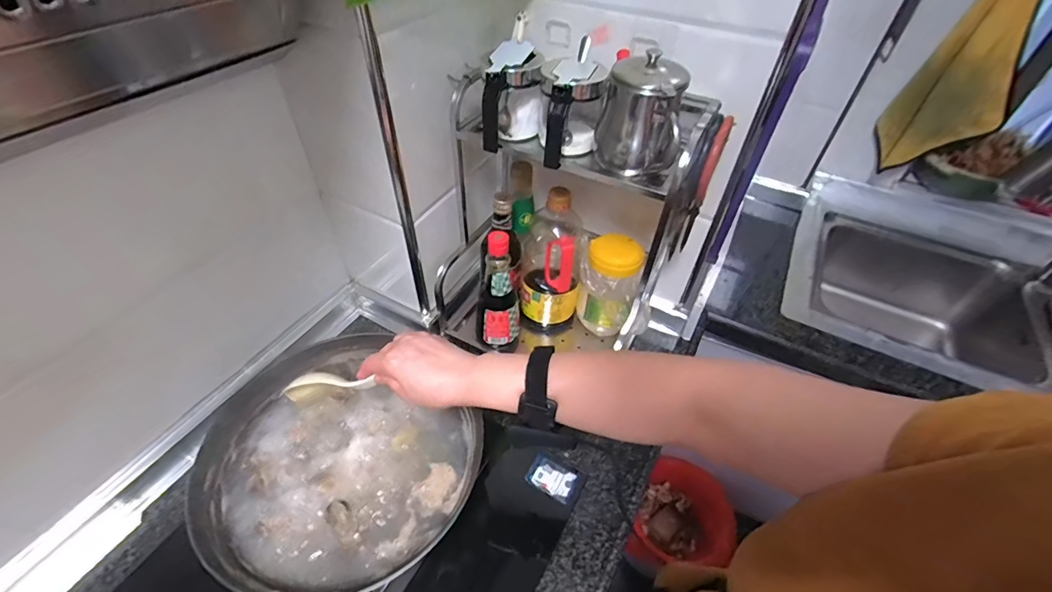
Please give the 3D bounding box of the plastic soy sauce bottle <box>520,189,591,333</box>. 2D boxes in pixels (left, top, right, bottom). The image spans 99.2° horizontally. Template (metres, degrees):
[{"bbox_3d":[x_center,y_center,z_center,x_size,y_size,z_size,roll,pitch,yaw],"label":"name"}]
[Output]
[{"bbox_3d":[0.045,-0.065,0.760,0.107,0.265,0.109,5,46,2],"label":"plastic soy sauce bottle"}]

